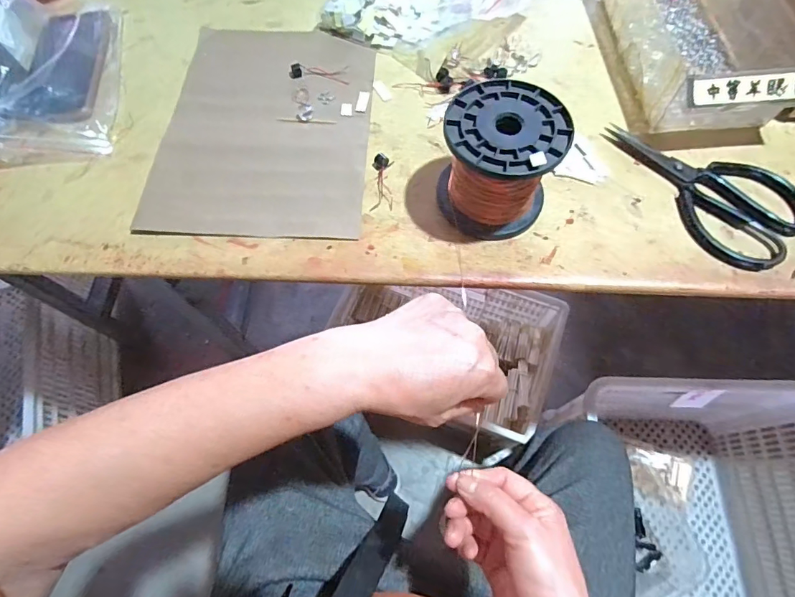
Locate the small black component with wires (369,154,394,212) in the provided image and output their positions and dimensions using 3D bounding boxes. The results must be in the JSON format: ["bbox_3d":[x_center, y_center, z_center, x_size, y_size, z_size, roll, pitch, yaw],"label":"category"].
[{"bbox_3d":[-0.014,-0.110,0.422,0.020,0.008,0.060,1,66,1],"label":"small black component with wires"}]

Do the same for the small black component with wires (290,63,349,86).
[{"bbox_3d":[-0.085,-0.246,0.487,0.064,0.008,0.023,4,69,3],"label":"small black component with wires"}]

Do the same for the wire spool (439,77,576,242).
[{"bbox_3d":[0.085,-0.114,0.376,0.093,0.087,0.095,0,66,0],"label":"wire spool"}]

